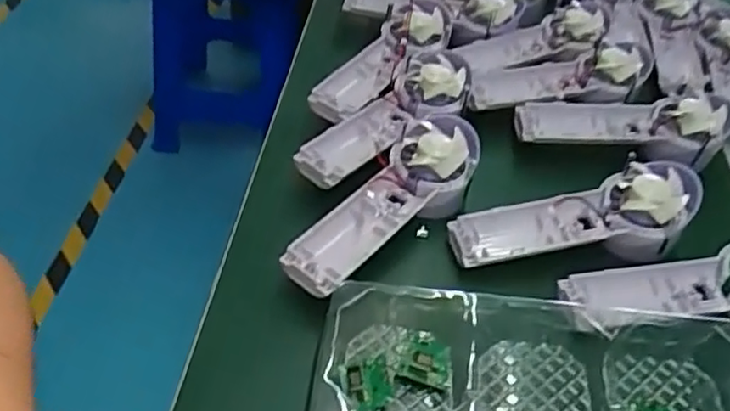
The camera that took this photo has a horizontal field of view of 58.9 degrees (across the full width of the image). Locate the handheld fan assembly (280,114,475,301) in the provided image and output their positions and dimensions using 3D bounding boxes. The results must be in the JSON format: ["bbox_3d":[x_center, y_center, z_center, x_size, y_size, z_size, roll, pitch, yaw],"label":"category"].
[{"bbox_3d":[0.020,-0.004,0.451,0.066,0.036,0.181,31,49,19],"label":"handheld fan assembly"}]

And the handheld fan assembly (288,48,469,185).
[{"bbox_3d":[0.021,-0.073,0.515,0.063,0.028,0.182,32,50,20],"label":"handheld fan assembly"}]

